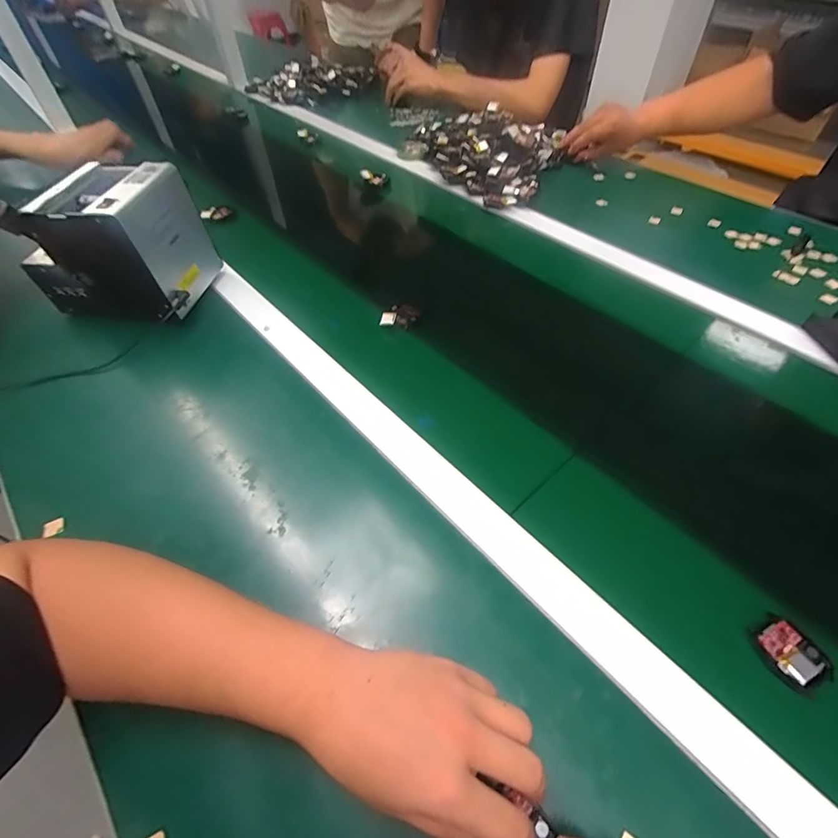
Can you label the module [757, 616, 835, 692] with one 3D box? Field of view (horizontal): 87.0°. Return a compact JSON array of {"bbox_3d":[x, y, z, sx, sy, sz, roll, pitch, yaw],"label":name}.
[{"bbox_3d":[0.268,0.168,0.316,0.038,0.007,0.043,-22,53,-15],"label":"module"}]

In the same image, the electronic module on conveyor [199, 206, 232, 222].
[{"bbox_3d":[-0.331,-0.335,0.719,0.021,0.016,0.054,34,48,23],"label":"electronic module on conveyor"}]

